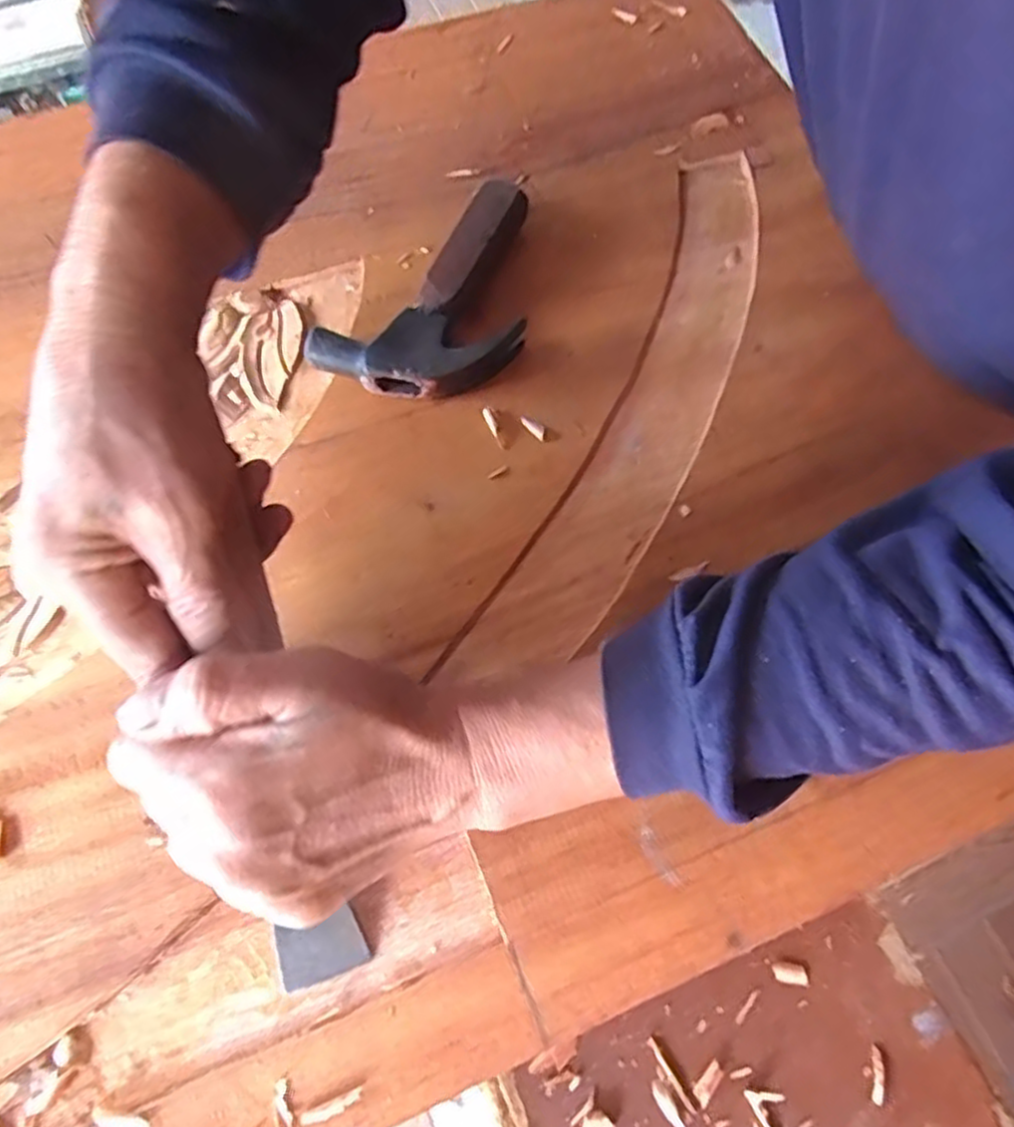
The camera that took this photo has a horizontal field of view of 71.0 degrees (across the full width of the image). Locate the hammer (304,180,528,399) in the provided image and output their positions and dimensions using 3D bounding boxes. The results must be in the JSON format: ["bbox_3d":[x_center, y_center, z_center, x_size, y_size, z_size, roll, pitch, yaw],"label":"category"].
[{"bbox_3d":[-0.027,-0.142,0.397,0.080,0.027,0.154,39,72,11],"label":"hammer"}]

